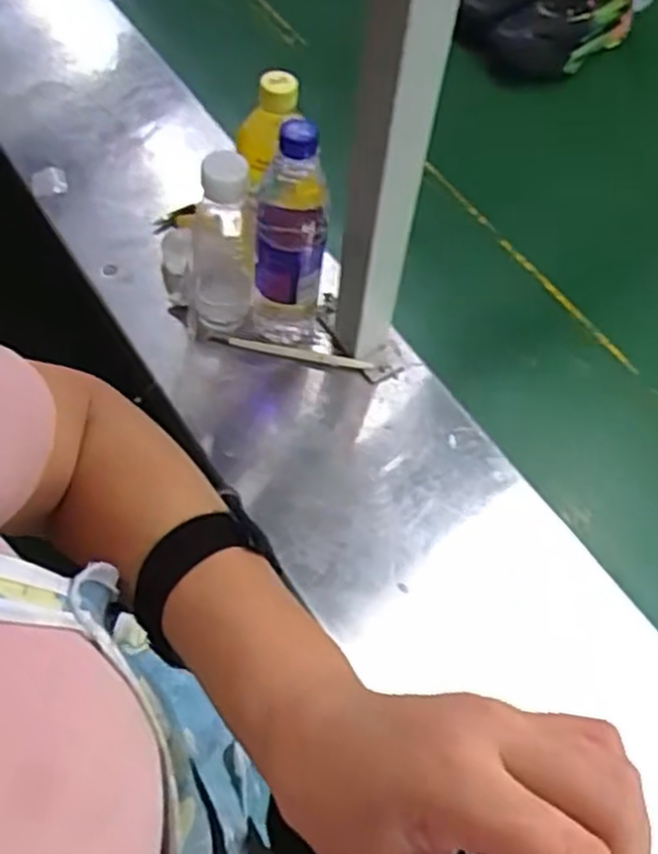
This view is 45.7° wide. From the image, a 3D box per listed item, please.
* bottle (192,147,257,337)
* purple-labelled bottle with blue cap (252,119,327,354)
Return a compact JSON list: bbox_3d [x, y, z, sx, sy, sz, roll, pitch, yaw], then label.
[{"bbox_3d":[-0.097,-0.165,0.709,0.058,0.190,0.067,-3,60,-5],"label":"bottle"},{"bbox_3d":[-0.036,-0.167,0.693,0.067,0.228,0.081,-1,60,-4],"label":"purple-labelled bottle with blue cap"}]

